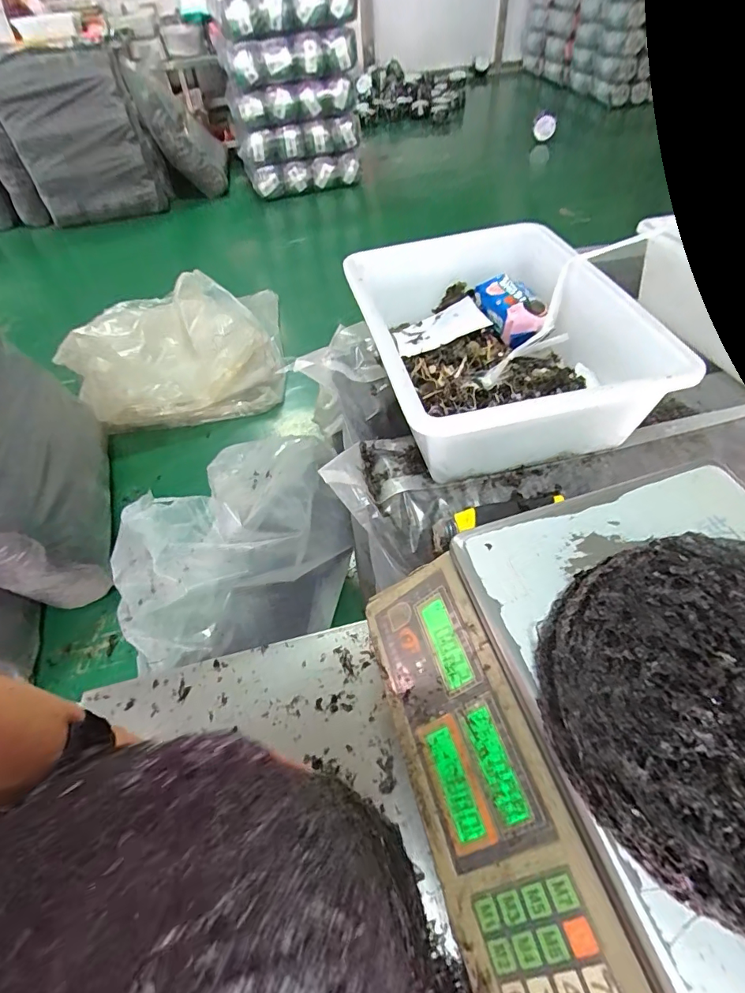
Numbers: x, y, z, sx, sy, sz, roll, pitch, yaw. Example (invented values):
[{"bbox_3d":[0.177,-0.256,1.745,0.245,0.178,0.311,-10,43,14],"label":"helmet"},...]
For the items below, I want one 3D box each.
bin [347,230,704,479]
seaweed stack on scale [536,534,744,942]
[{"bbox_3d":[0.143,-0.190,0.570,0.293,0.104,0.366,-12,51,-6],"label":"bin"},{"bbox_3d":[0.198,0.113,0.252,0.190,0.025,0.193,-32,56,-21],"label":"seaweed stack on scale"}]

